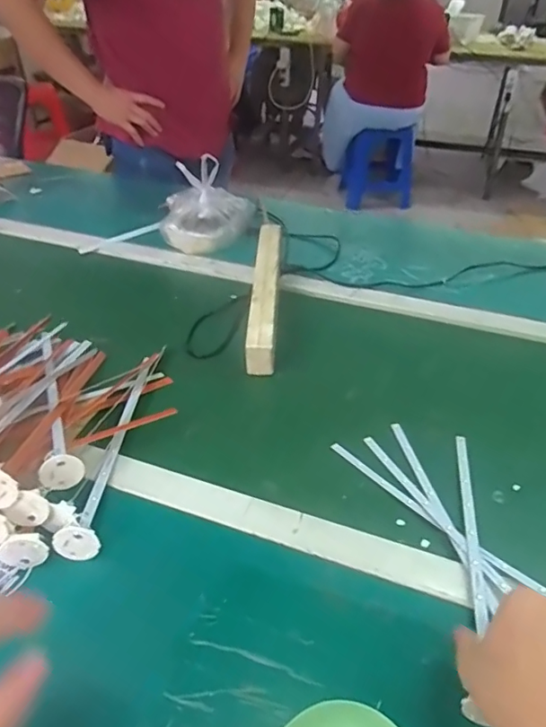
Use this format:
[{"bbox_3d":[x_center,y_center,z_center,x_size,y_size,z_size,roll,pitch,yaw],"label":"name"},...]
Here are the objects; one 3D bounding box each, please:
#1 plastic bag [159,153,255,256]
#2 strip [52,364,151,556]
[{"bbox_3d":[-0.120,-0.295,0.964,0.169,0.134,0.171,-2,38,-3],"label":"plastic bag"},{"bbox_3d":[-0.168,0.080,0.556,0.031,0.029,0.262,2,38,1],"label":"strip"}]

